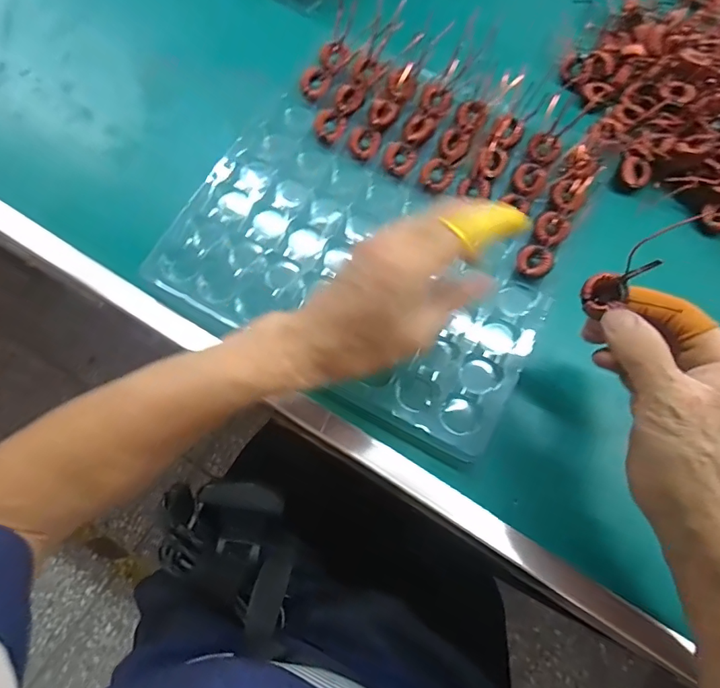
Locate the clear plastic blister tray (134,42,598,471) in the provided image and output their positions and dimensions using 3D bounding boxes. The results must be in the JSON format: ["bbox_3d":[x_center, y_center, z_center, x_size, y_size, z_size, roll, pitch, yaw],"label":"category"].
[{"bbox_3d":[0.022,-0.097,0.376,0.278,0.024,0.269,29,76,8],"label":"clear plastic blister tray"}]

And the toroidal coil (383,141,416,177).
[{"bbox_3d":[0.033,-0.153,0.392,0.025,0.006,0.027,0,74,0],"label":"toroidal coil"}]

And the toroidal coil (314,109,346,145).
[{"bbox_3d":[-0.025,-0.185,0.400,0.025,0.009,0.028,-4,74,-1],"label":"toroidal coil"}]

